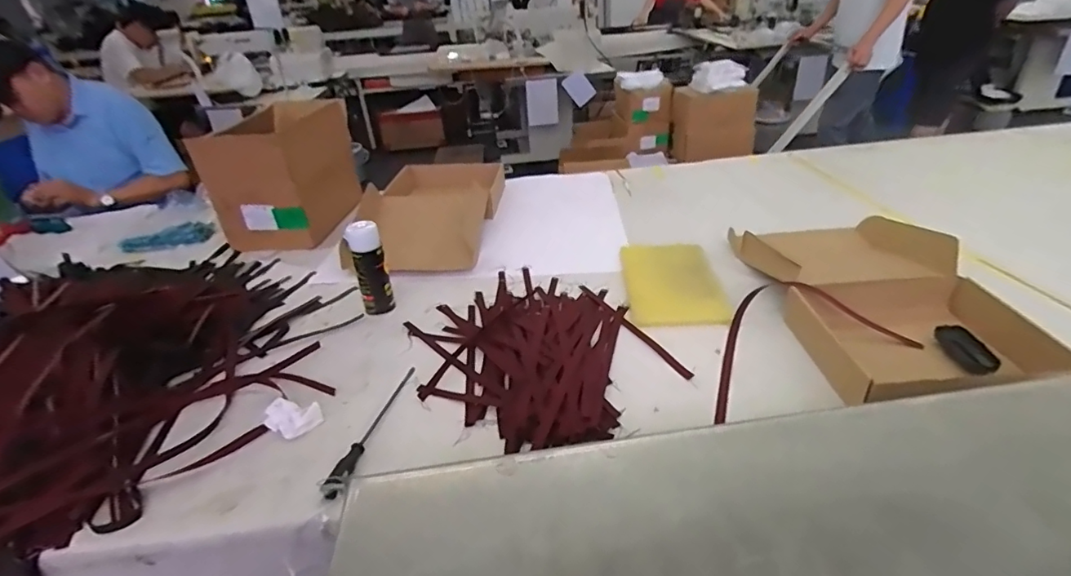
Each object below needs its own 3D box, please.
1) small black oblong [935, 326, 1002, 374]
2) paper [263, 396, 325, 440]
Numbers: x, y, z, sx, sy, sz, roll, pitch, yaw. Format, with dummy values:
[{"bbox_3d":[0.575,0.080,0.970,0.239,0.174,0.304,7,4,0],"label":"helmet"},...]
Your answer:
[{"bbox_3d":[0.722,0.104,0.867,0.039,0.032,0.108,-6,31,-1],"label":"small black oblong"},{"bbox_3d":[-0.396,0.208,0.846,0.078,0.035,0.081,-30,39,-34],"label":"paper"}]

